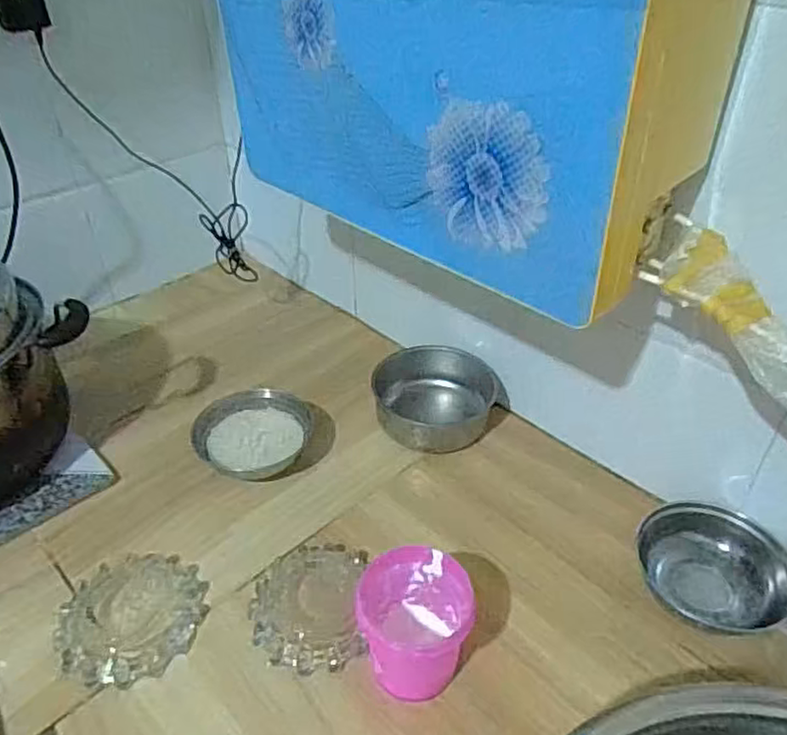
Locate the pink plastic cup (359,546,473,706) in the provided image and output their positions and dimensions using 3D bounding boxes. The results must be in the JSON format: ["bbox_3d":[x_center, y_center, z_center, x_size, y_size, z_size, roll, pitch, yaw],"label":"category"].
[{"bbox_3d":[0.019,0.219,0.564,0.085,0.095,0.091,0,38,0],"label":"pink plastic cup"}]

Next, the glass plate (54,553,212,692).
[{"bbox_3d":[-0.243,0.231,0.613,0.118,0.017,0.129,0,38,0],"label":"glass plate"}]

